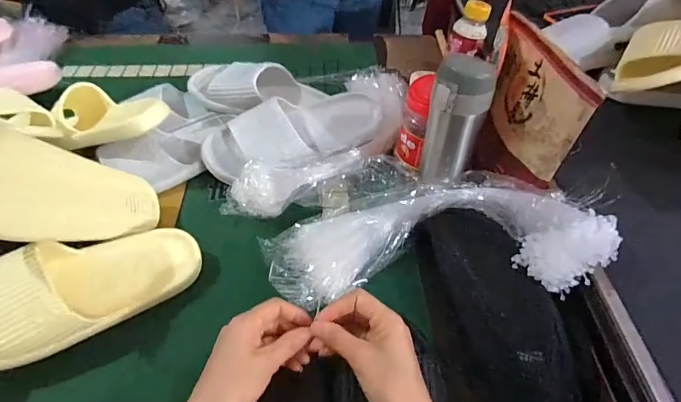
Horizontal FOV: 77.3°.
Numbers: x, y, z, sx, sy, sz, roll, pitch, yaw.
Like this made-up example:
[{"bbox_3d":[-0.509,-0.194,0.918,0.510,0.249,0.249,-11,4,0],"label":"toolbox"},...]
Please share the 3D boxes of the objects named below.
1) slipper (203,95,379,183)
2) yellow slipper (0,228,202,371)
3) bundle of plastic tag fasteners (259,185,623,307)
[{"bbox_3d":[-0.064,-0.107,0.643,0.283,0.069,0.114,-19,50,-16],"label":"slipper"},{"bbox_3d":[-0.289,0.097,0.464,0.267,0.075,0.106,-20,74,-27],"label":"yellow slipper"},{"bbox_3d":[0.094,0.047,0.499,0.383,0.073,0.167,-8,44,23],"label":"bundle of plastic tag fasteners"}]

